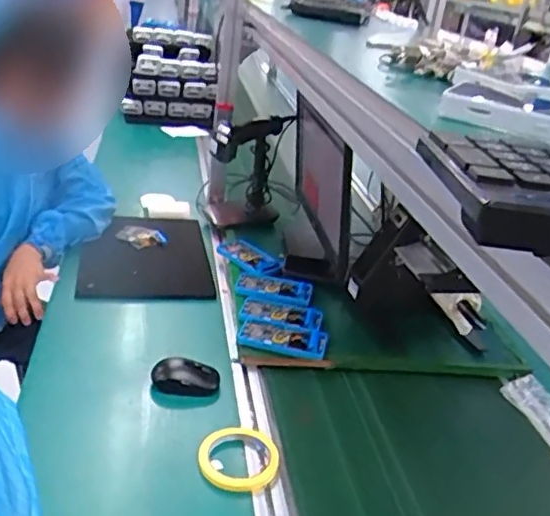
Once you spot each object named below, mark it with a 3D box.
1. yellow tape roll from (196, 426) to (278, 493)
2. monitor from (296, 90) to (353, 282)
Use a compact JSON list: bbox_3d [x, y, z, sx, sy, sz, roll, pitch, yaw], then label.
[{"bbox_3d":[-0.043,0.252,0.801,0.096,0.019,0.100,7,26,-3],"label":"yellow tape roll"},{"bbox_3d":[0.090,-0.147,1.249,0.033,0.280,0.392,-4,26,-9],"label":"monitor"}]

